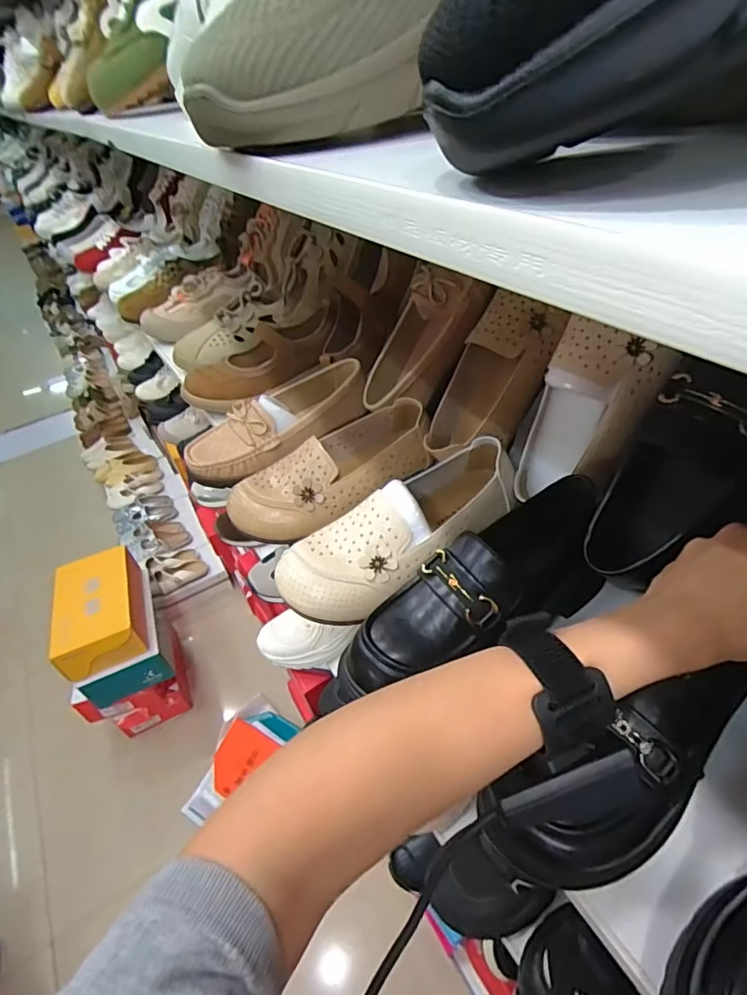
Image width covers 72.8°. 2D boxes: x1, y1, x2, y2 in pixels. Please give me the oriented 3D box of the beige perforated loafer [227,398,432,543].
[{"bbox_3d":[-0.043,-0.028,0.515,0.203,0.067,0.084,-27,46,-20],"label":"beige perforated loafer"}]

